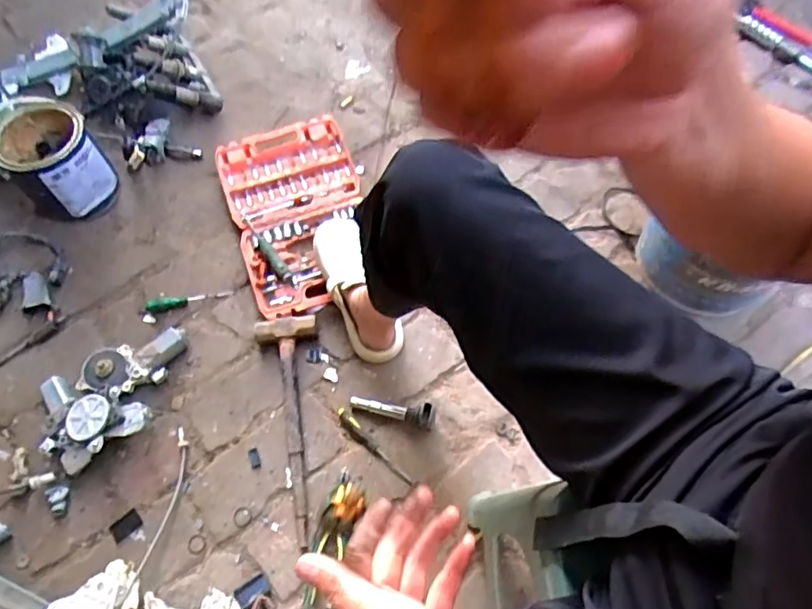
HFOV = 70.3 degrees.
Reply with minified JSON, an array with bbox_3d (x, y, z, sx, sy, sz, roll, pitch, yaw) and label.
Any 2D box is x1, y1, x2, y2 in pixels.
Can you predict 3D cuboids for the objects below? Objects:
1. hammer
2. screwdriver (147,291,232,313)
[{"bbox_3d":[-0.186,0.187,0.906,0.099,0.036,0.363,-4,63,-5],"label":"hammer"},{"bbox_3d":[-0.385,-0.011,1.023,0.145,0.023,0.024,-10,64,-8],"label":"screwdriver"}]

